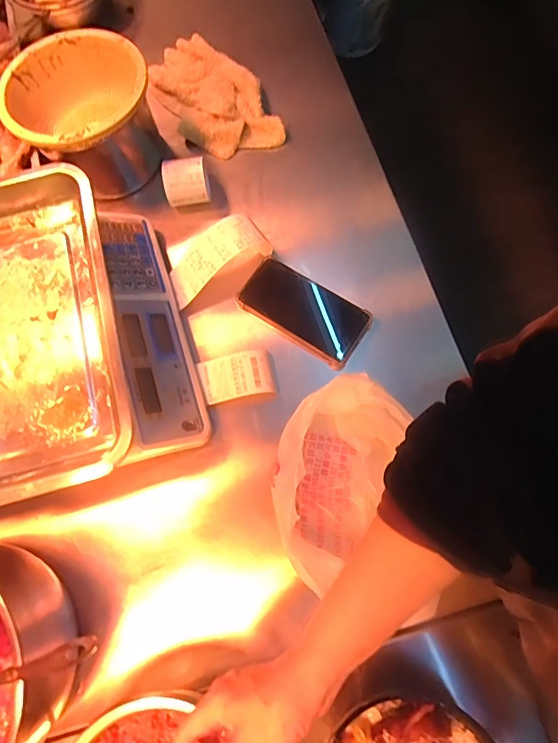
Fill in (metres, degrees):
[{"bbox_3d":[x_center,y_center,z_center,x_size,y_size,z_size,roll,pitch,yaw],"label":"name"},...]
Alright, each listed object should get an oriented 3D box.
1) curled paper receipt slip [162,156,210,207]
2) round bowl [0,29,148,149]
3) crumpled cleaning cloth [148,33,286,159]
[{"bbox_3d":[-0.128,-0.260,0.609,0.058,0.056,0.050,-12,75,-2],"label":"curled paper receipt slip"},{"bbox_3d":[-0.263,-0.353,0.582,0.175,0.089,0.186,0,75,1],"label":"round bowl"},{"bbox_3d":[-0.102,-0.421,0.668,0.138,0.032,0.246,-36,77,-8],"label":"crumpled cleaning cloth"}]

